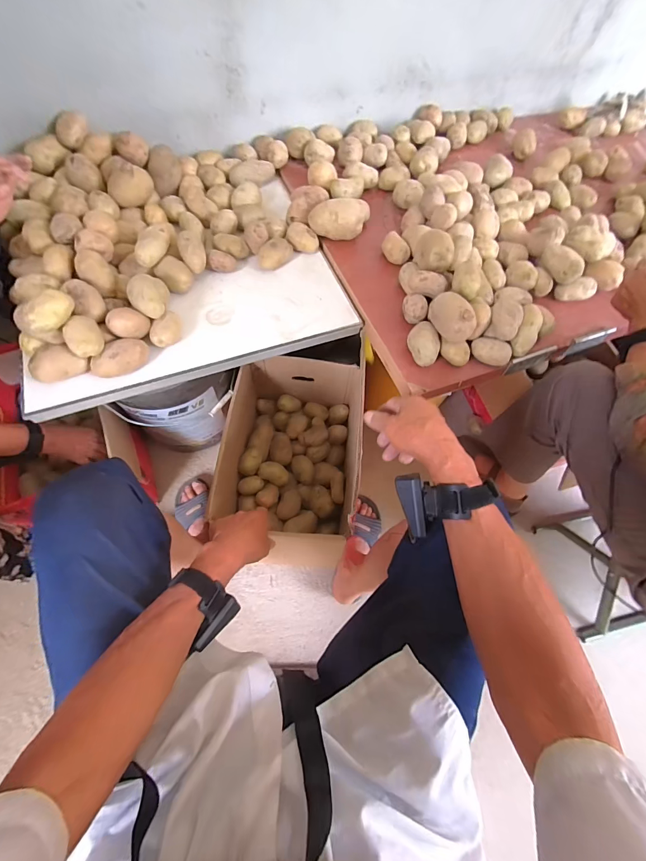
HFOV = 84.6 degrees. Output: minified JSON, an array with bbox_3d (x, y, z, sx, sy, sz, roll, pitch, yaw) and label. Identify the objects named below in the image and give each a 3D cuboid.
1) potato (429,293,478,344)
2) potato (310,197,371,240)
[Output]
[{"bbox_3d":[0.213,-0.192,0.592,0.043,0.056,0.089,-13,66,-10],"label":"potato"},{"bbox_3d":[0.039,-0.437,0.728,0.127,0.054,0.061,-9,65,-8],"label":"potato"}]

